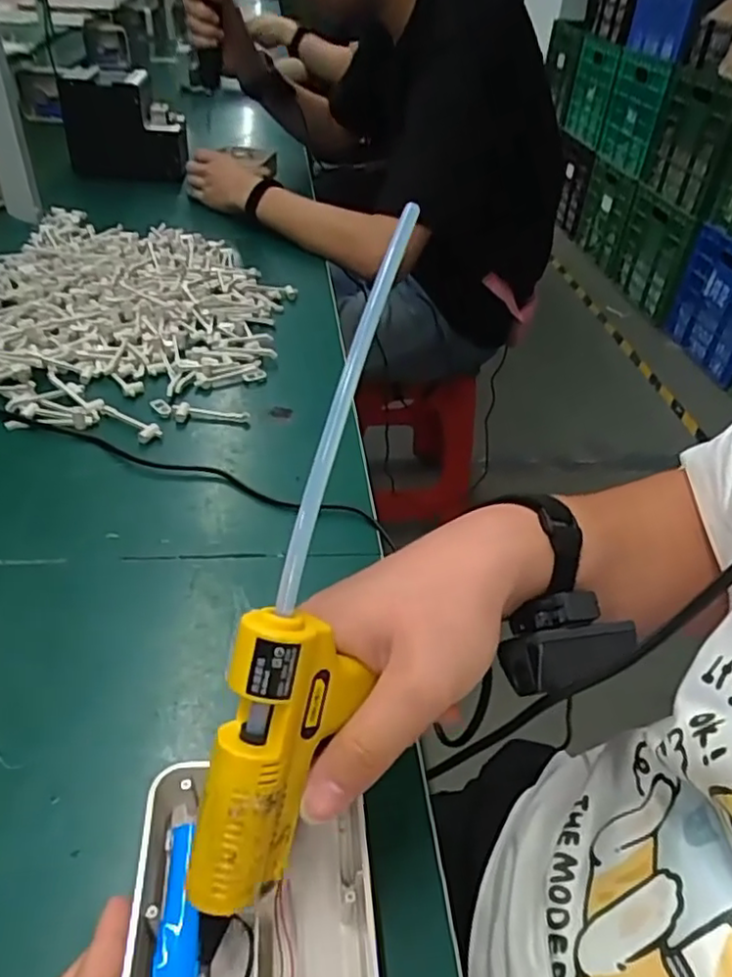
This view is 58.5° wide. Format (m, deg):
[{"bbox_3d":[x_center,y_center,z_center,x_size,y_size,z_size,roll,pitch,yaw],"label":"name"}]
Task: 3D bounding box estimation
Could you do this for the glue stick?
[{"bbox_3d":[-0.006,-0.042,0.270,0.009,0.014,0.189,15,75,9],"label":"glue stick"}]

